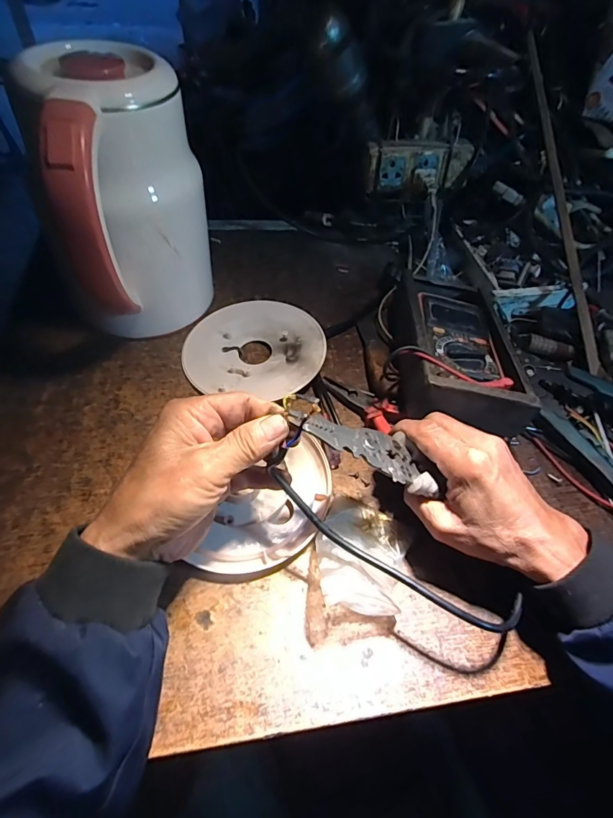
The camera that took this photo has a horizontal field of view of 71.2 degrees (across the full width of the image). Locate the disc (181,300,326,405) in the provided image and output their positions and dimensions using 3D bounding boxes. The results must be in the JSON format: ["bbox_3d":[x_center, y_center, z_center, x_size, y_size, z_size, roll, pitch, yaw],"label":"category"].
[{"bbox_3d":[-0.056,-0.066,0.463,0.147,0.009,0.128,7,56,7],"label":"disc"}]

